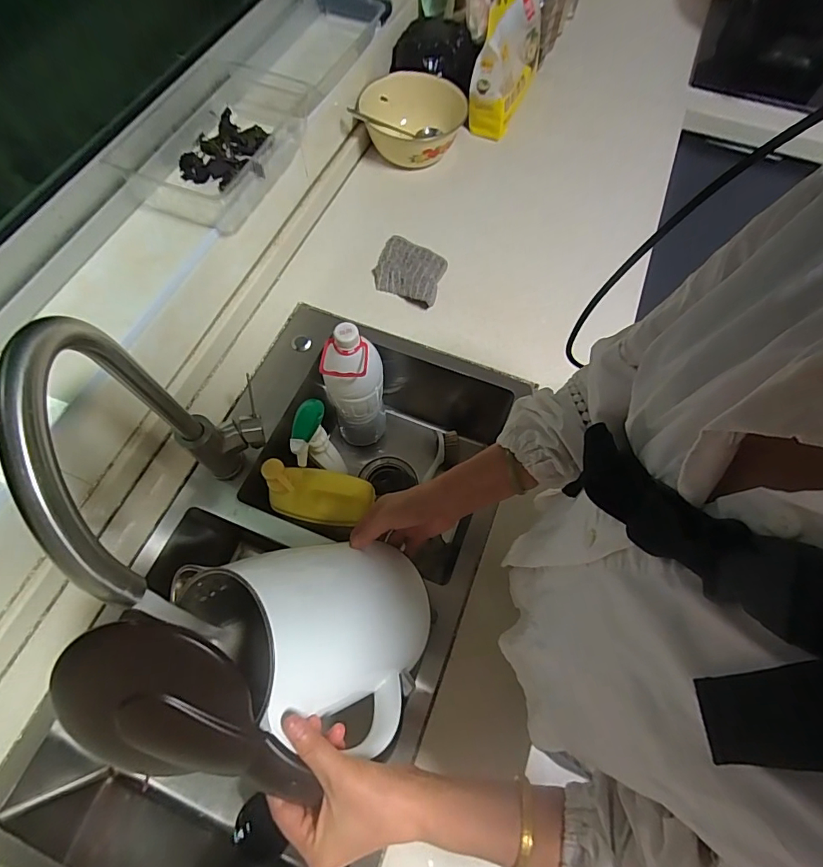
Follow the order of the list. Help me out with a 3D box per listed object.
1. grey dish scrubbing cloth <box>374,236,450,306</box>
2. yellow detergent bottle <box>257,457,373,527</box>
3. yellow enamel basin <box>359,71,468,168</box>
[{"bbox_3d":[-0.002,-0.280,0.762,0.119,0.034,0.122,19,67,7],"label":"grey dish scrubbing cloth"},{"bbox_3d":[-0.123,0.076,0.607,0.140,0.075,0.072,5,66,1],"label":"yellow detergent bottle"},{"bbox_3d":[0.004,-0.604,0.885,0.207,0.109,0.187,2,66,0],"label":"yellow enamel basin"}]

